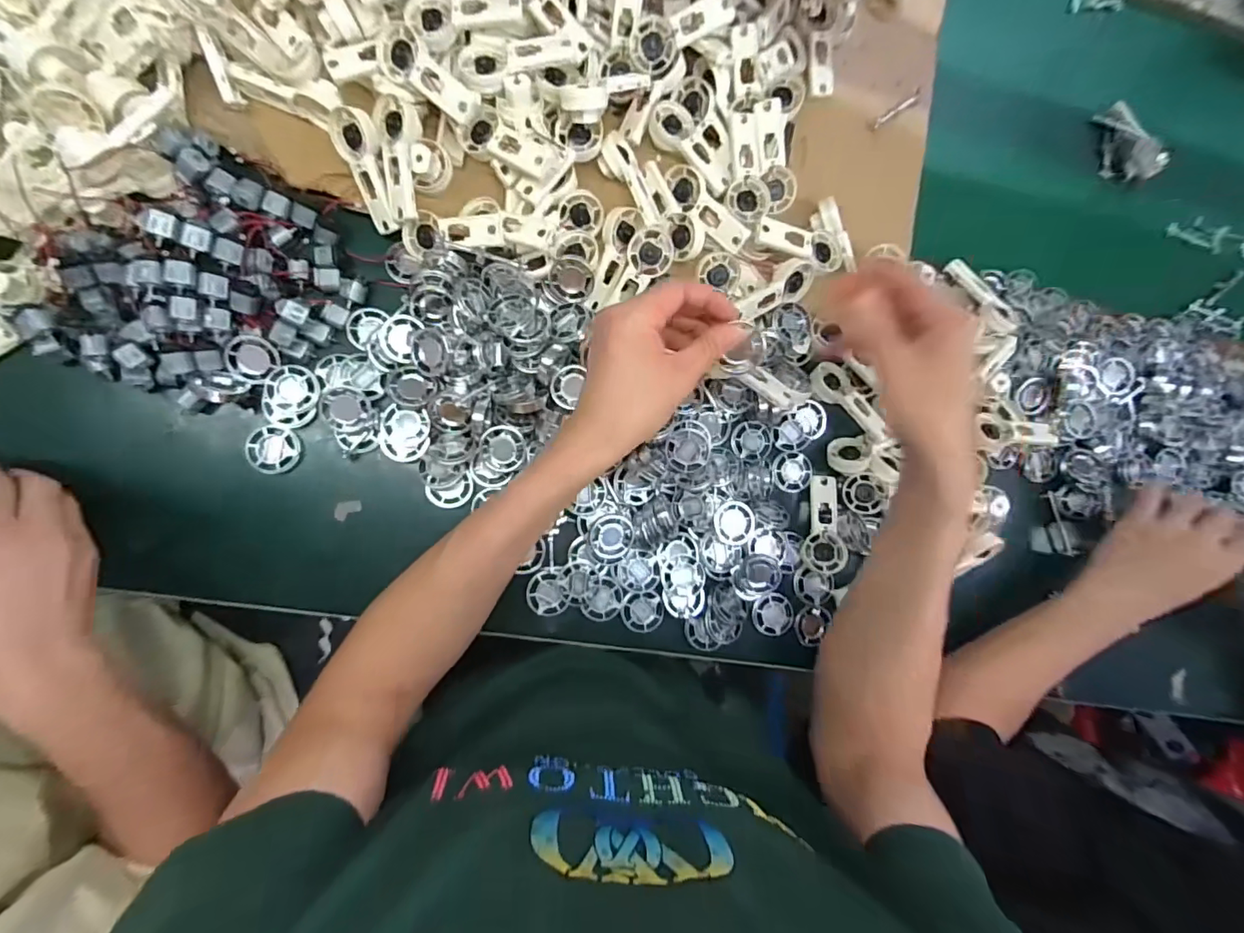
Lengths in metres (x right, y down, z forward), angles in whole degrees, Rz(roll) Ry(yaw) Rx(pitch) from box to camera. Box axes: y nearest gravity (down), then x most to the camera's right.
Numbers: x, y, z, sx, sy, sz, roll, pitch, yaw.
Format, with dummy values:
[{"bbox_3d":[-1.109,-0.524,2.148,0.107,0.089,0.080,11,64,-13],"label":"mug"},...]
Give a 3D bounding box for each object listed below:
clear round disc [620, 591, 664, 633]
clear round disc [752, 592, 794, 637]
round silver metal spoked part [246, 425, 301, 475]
[{"bbox_3d":[0.020,0.135,0.483,0.039,0.007,0.038,1,86,-8],"label":"clear round disc"},{"bbox_3d":[0.148,0.144,0.511,0.042,0.007,0.040,1,86,-8],"label":"clear round disc"},{"bbox_3d":[-0.296,-0.014,0.443,0.039,0.009,0.040,1,86,-8],"label":"round silver metal spoked part"}]

